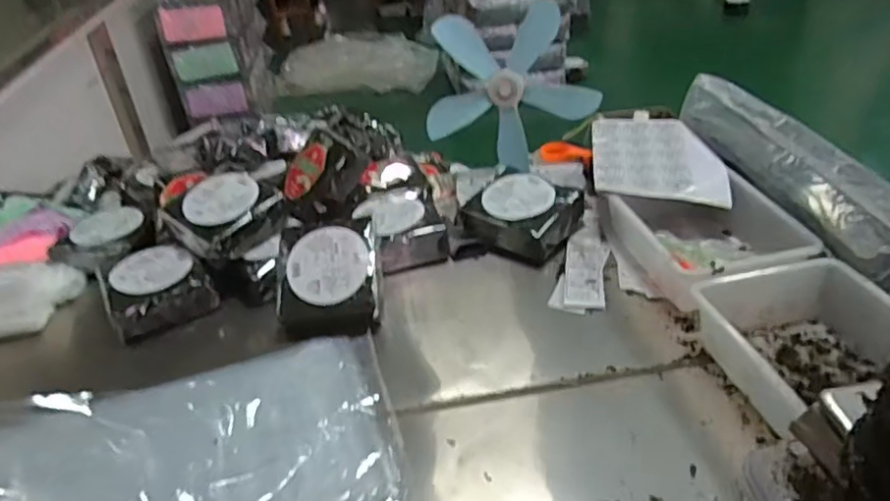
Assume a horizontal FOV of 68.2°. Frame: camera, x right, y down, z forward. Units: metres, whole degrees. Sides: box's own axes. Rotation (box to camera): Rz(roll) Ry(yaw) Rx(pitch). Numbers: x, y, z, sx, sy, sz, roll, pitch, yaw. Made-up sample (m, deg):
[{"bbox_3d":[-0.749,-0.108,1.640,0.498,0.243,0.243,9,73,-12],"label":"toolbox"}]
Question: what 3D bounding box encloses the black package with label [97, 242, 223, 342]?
[{"bbox_3d":[-0.593,0.069,1.325,0.189,0.064,0.215,-28,39,-30],"label":"black package with label"}]

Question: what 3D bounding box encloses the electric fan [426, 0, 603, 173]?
[{"bbox_3d":[0.142,-0.359,1.517,0.385,0.324,0.122,-21,10,23],"label":"electric fan"}]

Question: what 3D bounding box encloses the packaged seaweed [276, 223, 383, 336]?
[{"bbox_3d":[-0.218,0.049,1.231,0.191,0.066,0.225,-9,67,5],"label":"packaged seaweed"}]

